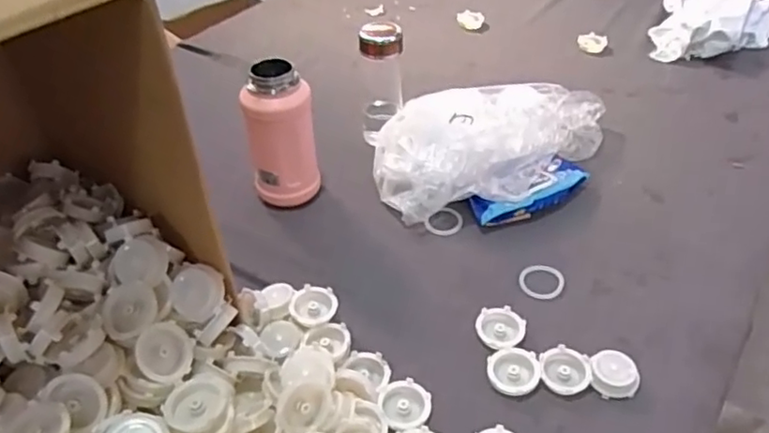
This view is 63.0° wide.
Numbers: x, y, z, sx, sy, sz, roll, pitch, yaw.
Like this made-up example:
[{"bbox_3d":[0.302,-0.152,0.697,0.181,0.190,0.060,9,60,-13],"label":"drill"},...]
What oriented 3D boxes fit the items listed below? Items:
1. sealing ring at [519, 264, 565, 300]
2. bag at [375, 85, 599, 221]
[{"bbox_3d":[0.210,0.086,0.833,0.058,0.004,0.066,4,42,3],"label":"sealing ring"},{"bbox_3d":[0.169,-0.140,1.025,0.429,0.091,0.252,-30,50,-30],"label":"bag"}]

